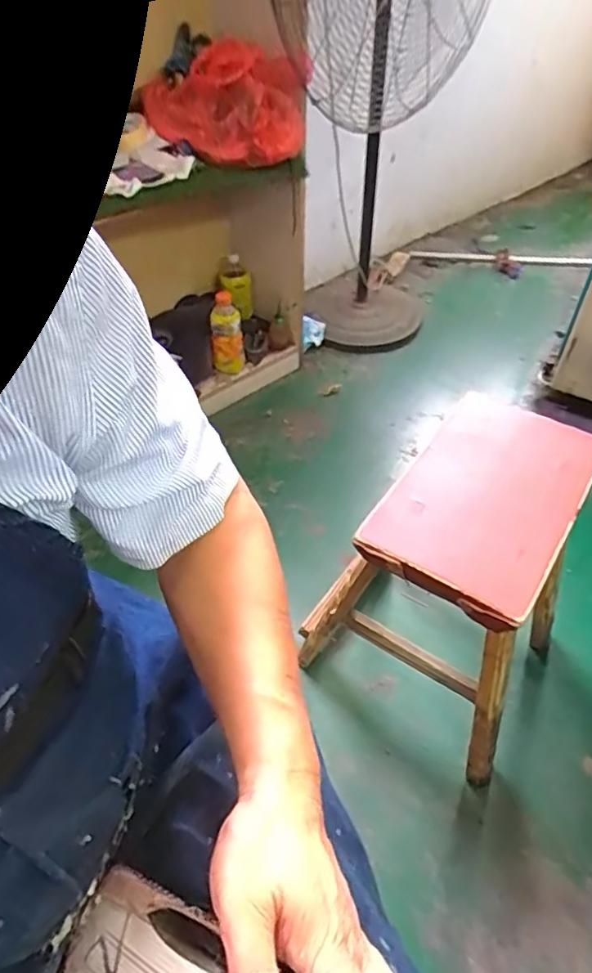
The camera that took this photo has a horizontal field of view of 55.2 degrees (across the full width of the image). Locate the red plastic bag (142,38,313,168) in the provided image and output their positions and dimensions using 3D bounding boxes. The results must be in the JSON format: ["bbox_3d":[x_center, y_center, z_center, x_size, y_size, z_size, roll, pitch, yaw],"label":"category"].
[{"bbox_3d":[-0.159,-0.857,1.269,0.360,0.192,0.190,0,48,1],"label":"red plastic bag"}]

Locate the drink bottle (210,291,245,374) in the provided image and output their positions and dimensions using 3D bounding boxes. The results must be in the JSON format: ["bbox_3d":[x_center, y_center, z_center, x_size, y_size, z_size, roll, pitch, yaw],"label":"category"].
[{"bbox_3d":[-0.196,-0.430,1.599,0.088,0.230,0.071,-7,48,-6],"label":"drink bottle"}]

